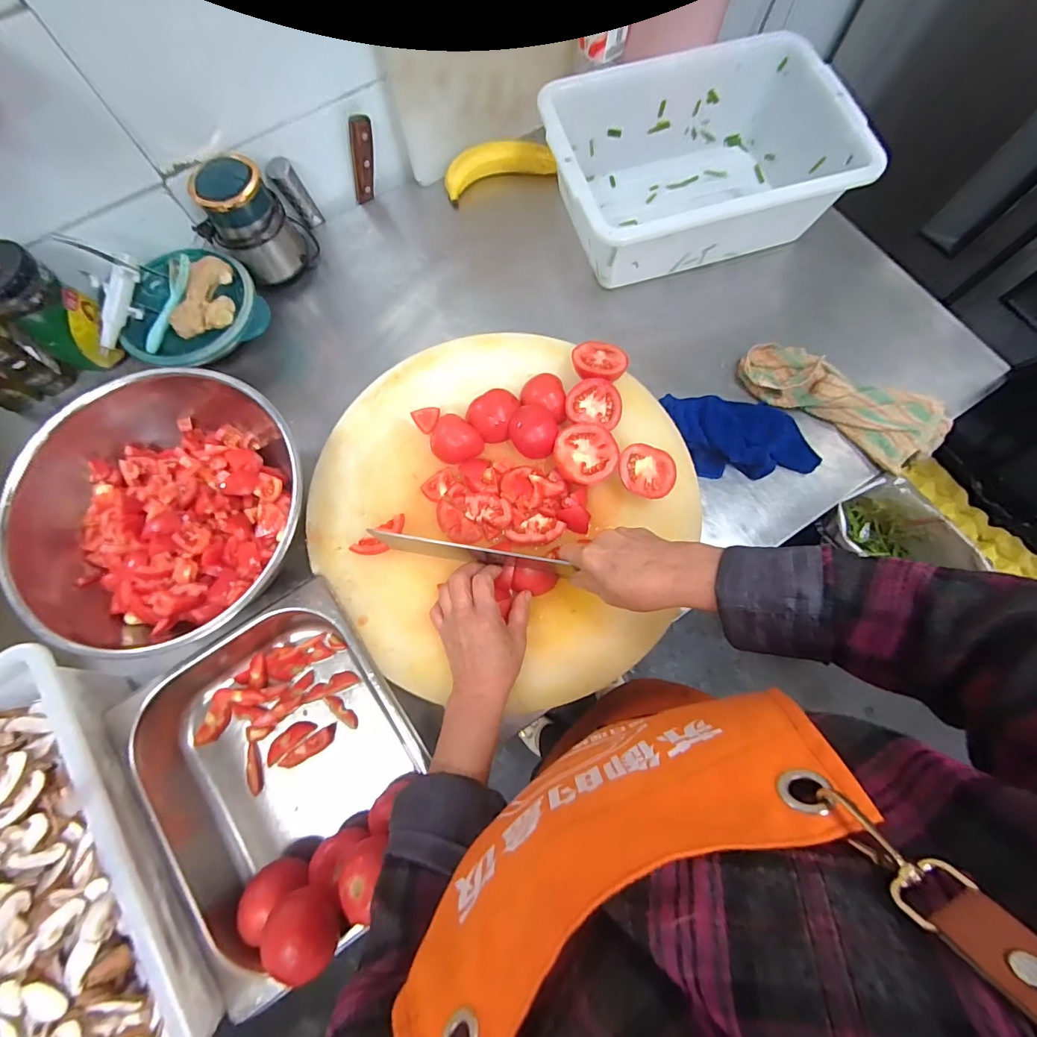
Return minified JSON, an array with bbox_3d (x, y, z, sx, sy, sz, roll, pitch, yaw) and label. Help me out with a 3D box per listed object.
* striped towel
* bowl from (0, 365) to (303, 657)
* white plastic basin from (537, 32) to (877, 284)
[{"bbox_3d":[0.427,-0.159,0.602,0.265,0.034,0.106,37,78,10],"label":"striped towel"},{"bbox_3d":[-0.392,-0.018,0.525,0.308,0.108,0.293,0,75,1],"label":"bowl"},{"bbox_3d":[0.241,-0.502,0.666,0.391,0.142,0.261,-15,75,-3],"label":"white plastic basin"}]

